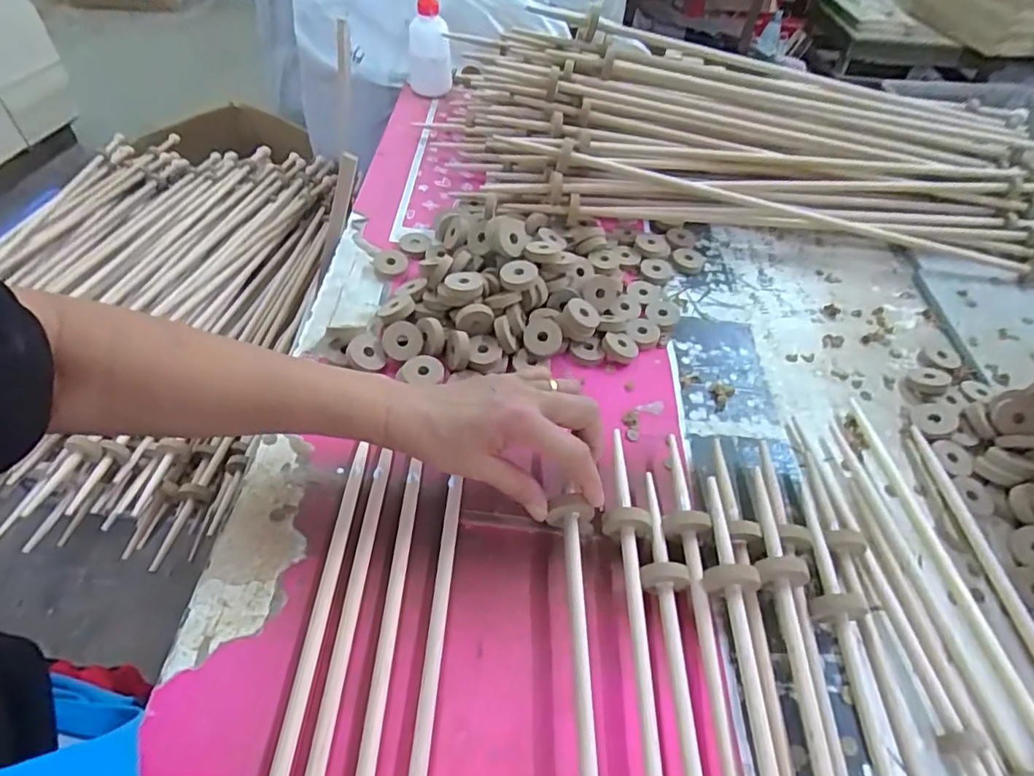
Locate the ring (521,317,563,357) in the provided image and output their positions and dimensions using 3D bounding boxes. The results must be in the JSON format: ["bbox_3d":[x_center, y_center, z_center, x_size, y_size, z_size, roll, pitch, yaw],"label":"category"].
[{"bbox_3d":[0.023,-0.048,0.511,0.036,0.010,0.035,-1,83,8],"label":"ring"}]

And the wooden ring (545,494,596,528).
[{"bbox_3d":[0.039,0.091,0.399,0.033,0.036,0.013,10,51,3],"label":"wooden ring"}]

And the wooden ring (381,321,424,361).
[{"bbox_3d":[-0.105,-0.043,0.504,0.037,0.008,0.034,0,86,2],"label":"wooden ring"}]

